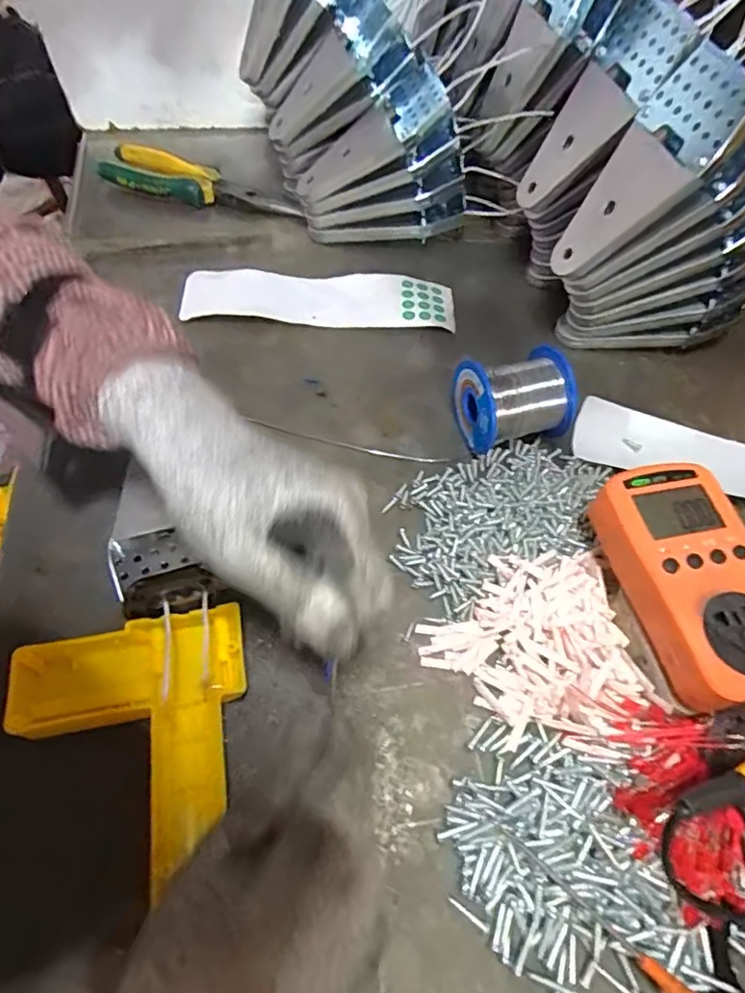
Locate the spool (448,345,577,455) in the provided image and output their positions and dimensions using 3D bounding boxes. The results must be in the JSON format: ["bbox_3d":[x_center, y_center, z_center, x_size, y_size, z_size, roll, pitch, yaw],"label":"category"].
[{"bbox_3d":[0.099,-0.068,0.388,0.075,0.054,0.056,-16,62,-9],"label":"spool"}]

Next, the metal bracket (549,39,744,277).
[{"bbox_3d":[0.168,-0.200,0.356,0.018,0.138,0.066,10,53,-31],"label":"metal bracket"}]

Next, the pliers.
[{"bbox_3d":[-0.160,-0.291,0.522,0.190,0.018,0.045,19,76,3],"label":"pliers"}]

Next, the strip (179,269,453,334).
[{"bbox_3d":[-0.044,-0.163,0.464,0.217,0.009,0.058,2,60,-2],"label":"strip"}]

